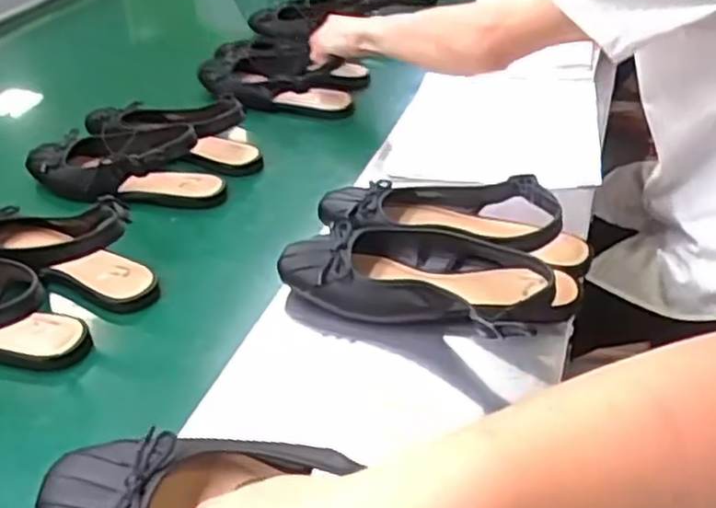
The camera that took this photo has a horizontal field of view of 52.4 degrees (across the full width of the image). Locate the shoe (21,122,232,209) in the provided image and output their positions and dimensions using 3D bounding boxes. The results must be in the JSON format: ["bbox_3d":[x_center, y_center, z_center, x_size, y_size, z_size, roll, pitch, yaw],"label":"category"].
[{"bbox_3d":[-0.270,-0.106,0.819,0.243,0.071,0.105,12,38,21],"label":"shoe"}]

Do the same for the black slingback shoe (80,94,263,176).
[{"bbox_3d":[-0.231,-0.162,0.898,0.236,0.064,0.097,11,38,20],"label":"black slingback shoe"}]

